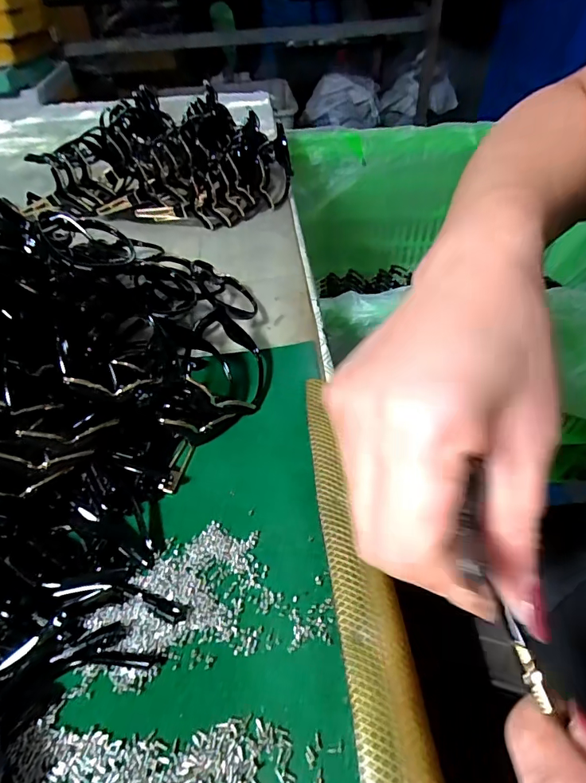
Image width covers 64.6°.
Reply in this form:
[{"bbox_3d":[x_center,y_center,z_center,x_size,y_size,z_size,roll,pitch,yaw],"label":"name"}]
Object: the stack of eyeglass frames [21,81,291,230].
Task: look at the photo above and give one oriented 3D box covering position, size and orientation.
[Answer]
[{"bbox_3d":[-0.136,-0.242,0.477,0.254,0.079,0.150,0,48,3],"label":"stack of eyeglass frames"}]

